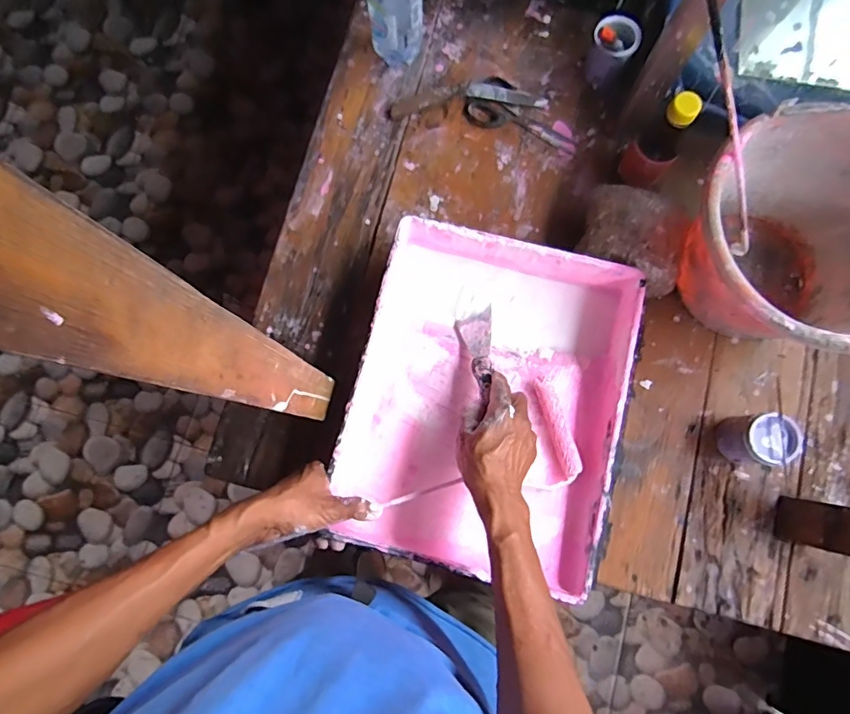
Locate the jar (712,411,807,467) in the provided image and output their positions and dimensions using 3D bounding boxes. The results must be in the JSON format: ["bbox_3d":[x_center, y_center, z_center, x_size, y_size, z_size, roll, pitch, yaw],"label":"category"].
[{"bbox_3d":[0.370,0.091,0.559,0.052,0.068,0.053,0,83,4],"label":"jar"}]

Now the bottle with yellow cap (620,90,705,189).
[{"bbox_3d":[0.274,-0.249,0.585,0.057,0.135,0.053,36,82,7],"label":"bottle with yellow cap"}]

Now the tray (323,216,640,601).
[{"bbox_3d":[0.067,0.045,0.558,0.278,0.069,0.348,14,79,4],"label":"tray"}]

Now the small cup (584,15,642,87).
[{"bbox_3d":[0.245,-0.402,0.661,0.055,0.063,0.056,0,83,4],"label":"small cup"}]

